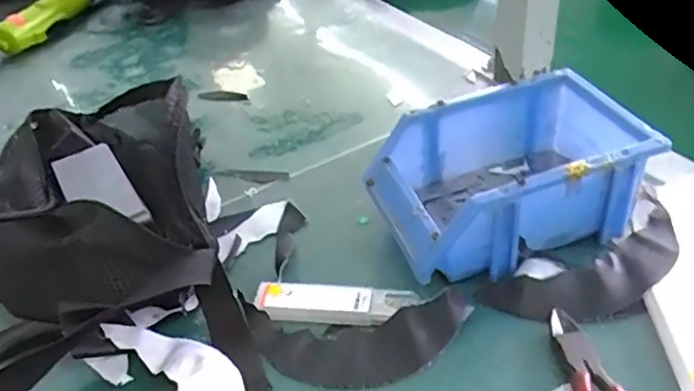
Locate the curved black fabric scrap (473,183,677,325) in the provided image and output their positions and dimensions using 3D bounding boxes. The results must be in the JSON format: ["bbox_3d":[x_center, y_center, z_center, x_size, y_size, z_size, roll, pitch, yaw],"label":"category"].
[{"bbox_3d":[0.174,0.045,0.406,0.167,0.013,0.071,-23,43,-20],"label":"curved black fabric scrap"}]

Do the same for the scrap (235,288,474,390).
[{"bbox_3d":[0.001,0.090,0.385,0.147,0.010,0.067,0,39,9],"label":"scrap"}]

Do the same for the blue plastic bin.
[{"bbox_3d":[0.112,-0.012,0.436,0.174,0.078,0.116,-17,39,-11],"label":"blue plastic bin"}]

